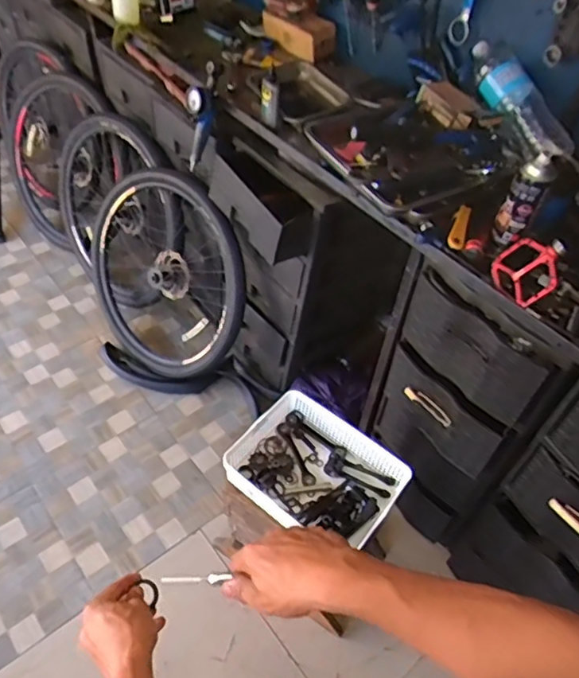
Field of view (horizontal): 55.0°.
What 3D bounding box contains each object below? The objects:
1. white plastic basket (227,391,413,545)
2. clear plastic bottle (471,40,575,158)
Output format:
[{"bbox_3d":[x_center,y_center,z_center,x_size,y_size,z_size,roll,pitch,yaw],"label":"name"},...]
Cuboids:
[{"bbox_3d":[0.055,0.292,1.196,0.335,0.080,0.262,31,54,20],"label":"white plastic basket"},{"bbox_3d":[0.477,-0.503,1.165,0.076,0.091,0.308,-23,75,-22],"label":"clear plastic bottle"}]

